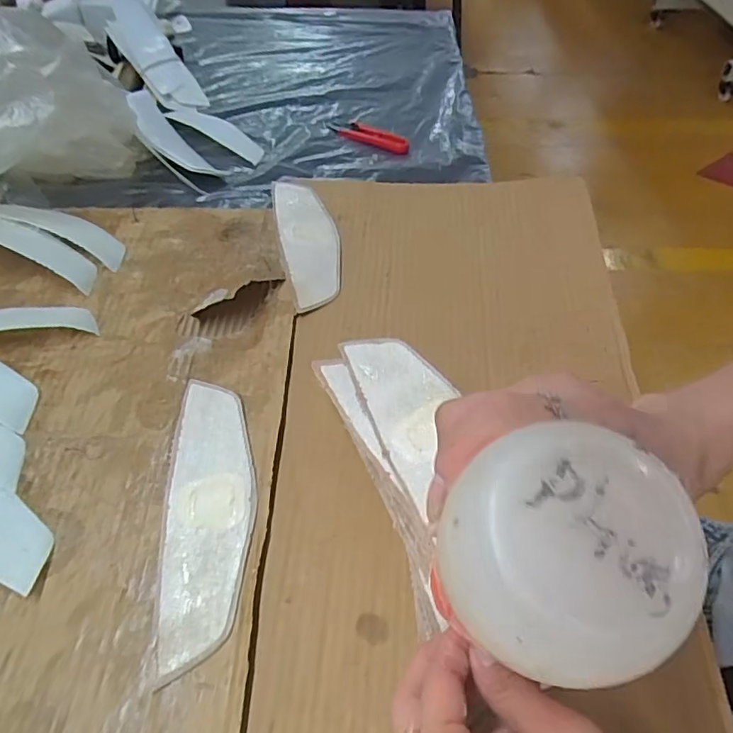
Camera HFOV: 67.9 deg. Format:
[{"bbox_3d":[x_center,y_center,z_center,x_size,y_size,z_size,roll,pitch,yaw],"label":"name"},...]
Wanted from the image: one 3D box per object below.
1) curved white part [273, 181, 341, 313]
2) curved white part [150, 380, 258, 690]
[{"bbox_3d":[-0.051,-0.114,0.475,0.049,0.009,0.173,-9,51,-8],"label":"curved white part"},{"bbox_3d":[-0.092,0.081,0.317,0.051,0.005,0.171,-3,51,-3],"label":"curved white part"}]

